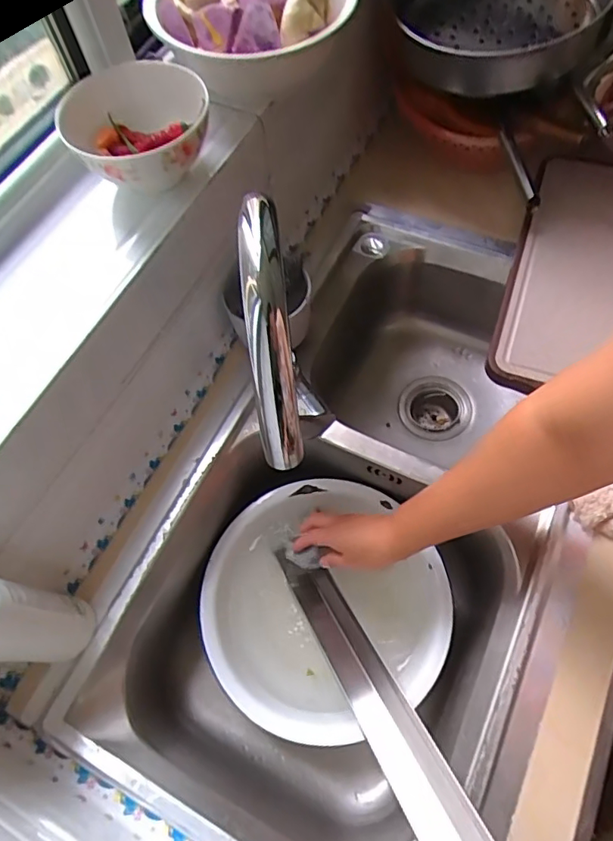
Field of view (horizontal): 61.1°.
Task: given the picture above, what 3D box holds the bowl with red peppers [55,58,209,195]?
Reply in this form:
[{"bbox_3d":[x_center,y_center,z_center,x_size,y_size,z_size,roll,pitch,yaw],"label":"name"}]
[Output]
[{"bbox_3d":[-0.162,-0.283,0.509,0.140,0.066,0.153,-2,64,3],"label":"bowl with red peppers"}]

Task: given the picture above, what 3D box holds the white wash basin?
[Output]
[{"bbox_3d":[0.015,0.227,0.650,0.283,0.086,0.280,-2,64,3],"label":"white wash basin"}]

